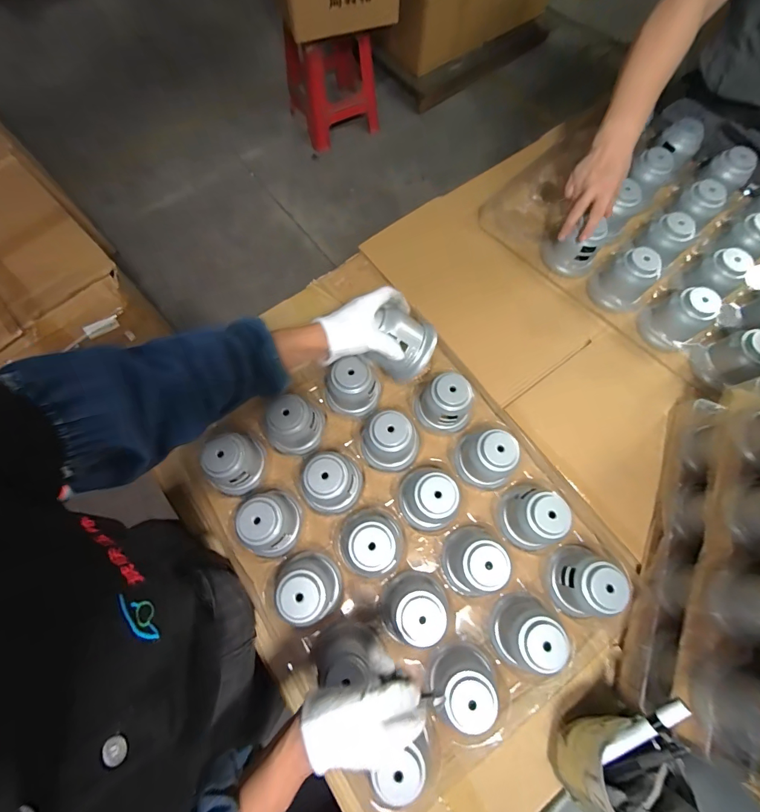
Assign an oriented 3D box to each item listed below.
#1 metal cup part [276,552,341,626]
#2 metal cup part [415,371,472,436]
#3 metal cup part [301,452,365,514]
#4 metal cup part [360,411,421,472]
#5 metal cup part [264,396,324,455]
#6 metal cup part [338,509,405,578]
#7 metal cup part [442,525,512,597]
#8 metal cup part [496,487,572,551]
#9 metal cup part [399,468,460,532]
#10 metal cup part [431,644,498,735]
[{"bbox_3d":[-0.093,0.239,0.488,0.074,0.077,0.080,0,73,0],"label":"metal cup part"},{"bbox_3d":[0.100,-0.002,0.570,0.078,0.080,0.073,0,73,0],"label":"metal cup part"},{"bbox_3d":[-0.072,0.114,0.528,0.087,0.078,0.077,-24,74,-7],"label":"metal cup part"},{"bbox_3d":[0.014,0.055,0.550,0.080,0.077,0.076,0,73,0],"label":"metal cup part"},{"bbox_3d":[-0.133,0.031,0.560,0.083,0.084,0.075,9,73,3],"label":"metal cup part"},{"bbox_3d":[-0.010,0.187,0.506,0.083,0.083,0.087,0,73,0],"label":"metal cup part"},{"bbox_3d":[0.131,0.211,0.489,0.083,0.059,0.083,-41,77,-12],"label":"metal cup part"},{"bbox_3d":[0.213,0.156,0.510,0.073,0.067,0.075,0,73,0],"label":"metal cup part"},{"bbox_3d":[0.067,0.132,0.521,0.078,0.074,0.077,0,73,0],"label":"metal cup part"},{"bbox_3d":[0.106,0.343,0.451,0.076,0.068,0.068,-33,76,-10],"label":"metal cup part"}]

